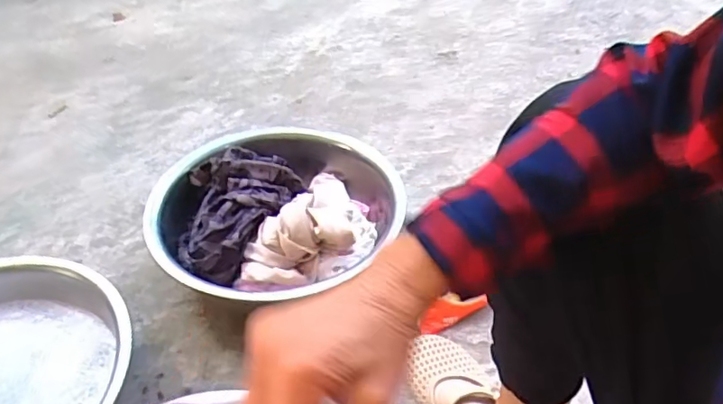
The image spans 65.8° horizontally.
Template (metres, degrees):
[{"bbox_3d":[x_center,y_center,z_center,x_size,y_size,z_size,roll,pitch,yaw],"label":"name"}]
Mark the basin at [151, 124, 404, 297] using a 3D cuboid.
[{"bbox_3d":[-0.120,0.029,0.858,0.371,0.133,0.352,1,42,-1],"label":"basin"}]

